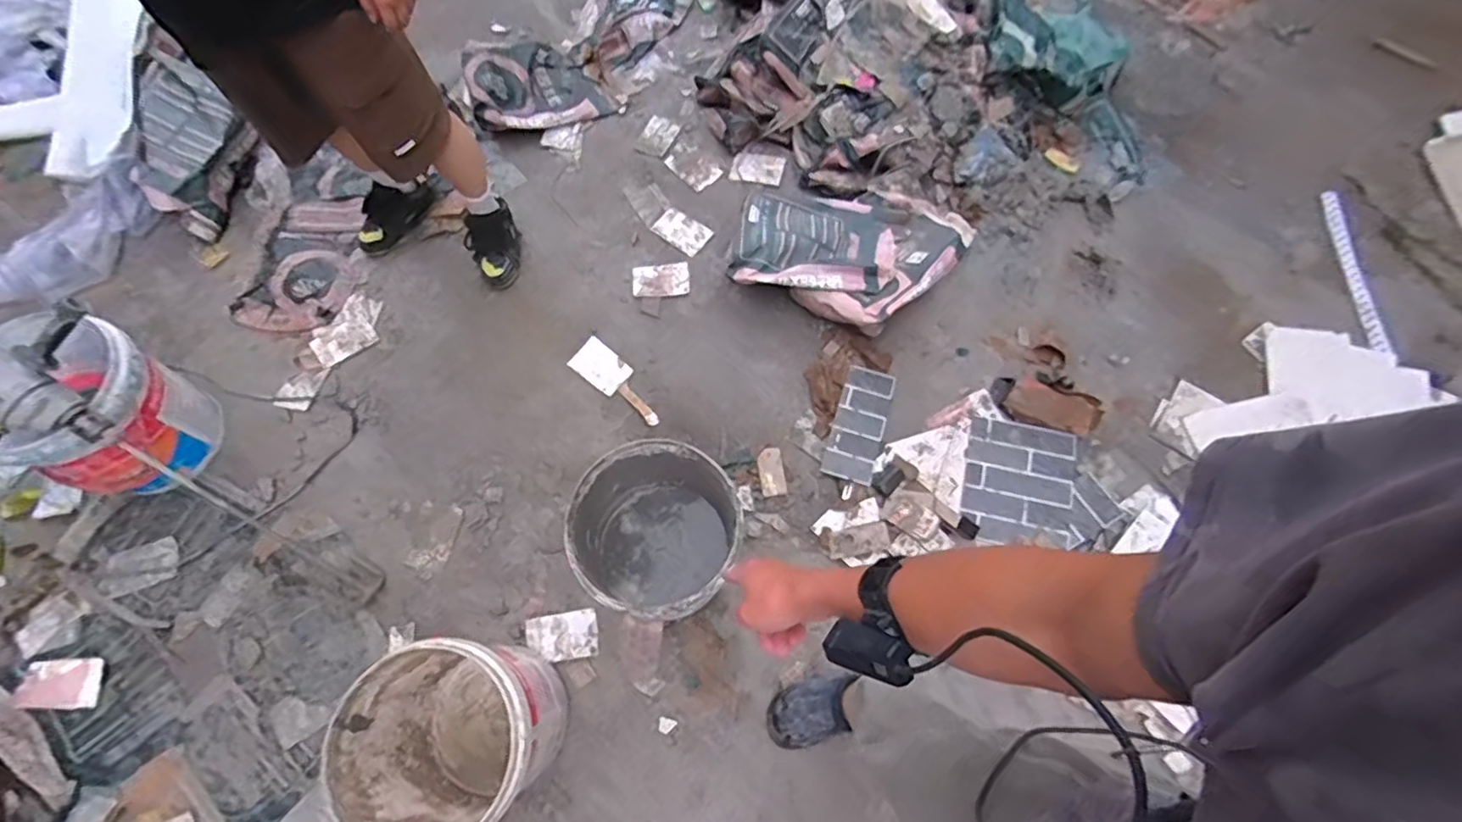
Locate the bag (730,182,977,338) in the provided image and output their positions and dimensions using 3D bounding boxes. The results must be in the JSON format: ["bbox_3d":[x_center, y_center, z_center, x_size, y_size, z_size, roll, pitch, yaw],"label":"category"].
[{"bbox_3d":[0.308,-0.418,1.655,0.572,0.132,0.438,17,70,7],"label":"bag"}]

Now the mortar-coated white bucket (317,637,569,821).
[{"bbox_3d":[-0.488,0.591,1.180,0.313,0.327,0.309,0,69,1],"label":"mortar-coated white bucket"}]

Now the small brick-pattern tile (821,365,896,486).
[{"bbox_3d":[0.306,0.030,1.536,0.115,0.017,0.284,17,69,9],"label":"small brick-pattern tile"}]

